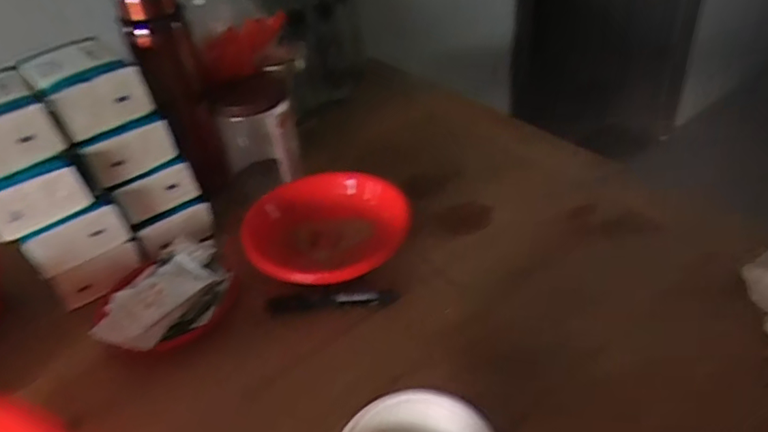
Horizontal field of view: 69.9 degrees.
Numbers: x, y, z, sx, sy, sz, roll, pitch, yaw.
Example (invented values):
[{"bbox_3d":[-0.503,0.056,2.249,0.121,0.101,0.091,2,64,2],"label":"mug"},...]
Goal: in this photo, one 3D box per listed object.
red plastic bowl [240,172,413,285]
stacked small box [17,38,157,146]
[{"bbox_3d":[-0.064,0.015,0.642,0.168,0.043,0.181,13,42,25],"label":"red plastic bowl"},{"bbox_3d":[-0.333,-0.145,0.603,0.100,0.058,0.144,-31,43,-27],"label":"stacked small box"}]

